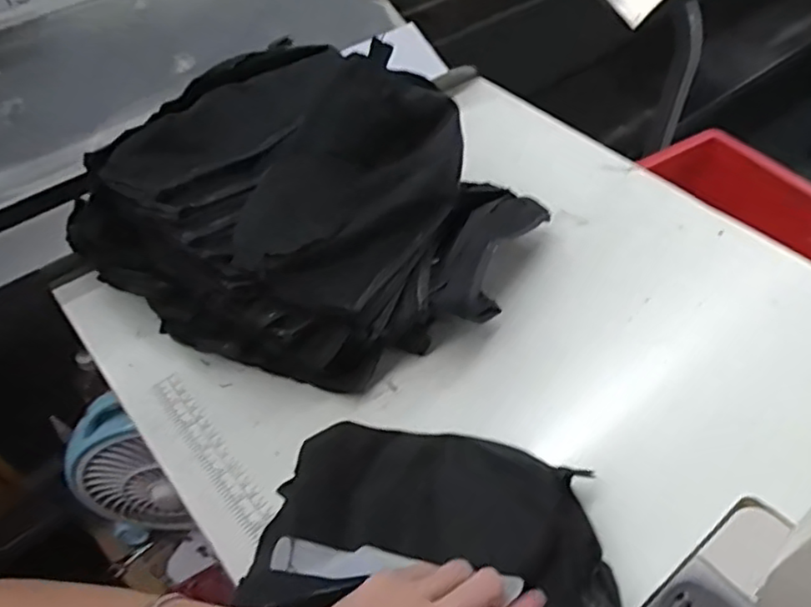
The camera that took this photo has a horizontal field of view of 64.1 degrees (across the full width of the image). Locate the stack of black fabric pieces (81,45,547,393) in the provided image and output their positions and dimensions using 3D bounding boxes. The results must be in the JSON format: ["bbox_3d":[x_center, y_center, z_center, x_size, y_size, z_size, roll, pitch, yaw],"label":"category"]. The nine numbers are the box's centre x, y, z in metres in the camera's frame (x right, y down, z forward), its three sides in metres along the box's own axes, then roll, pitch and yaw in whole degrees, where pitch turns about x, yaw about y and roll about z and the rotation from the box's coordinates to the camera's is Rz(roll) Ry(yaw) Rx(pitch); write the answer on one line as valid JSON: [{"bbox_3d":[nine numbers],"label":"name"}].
[{"bbox_3d":[-0.083,-0.088,0.529,0.326,0.121,0.257,28,56,24],"label":"stack of black fabric pieces"}]

